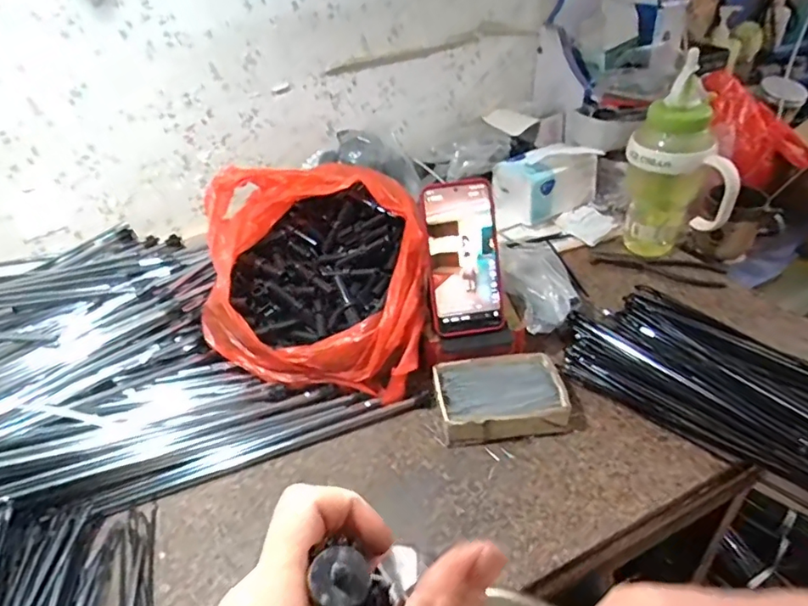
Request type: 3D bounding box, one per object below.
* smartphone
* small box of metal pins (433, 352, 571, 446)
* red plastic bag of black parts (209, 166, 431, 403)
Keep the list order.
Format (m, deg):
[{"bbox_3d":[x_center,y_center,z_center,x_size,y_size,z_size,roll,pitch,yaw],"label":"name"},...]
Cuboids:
[{"bbox_3d":[0.065,-0.048,0.587,0.079,0.163,0.015,-8,8,0],"label":"smartphone"},{"bbox_3d":[0.102,0.100,0.573,0.128,0.039,0.090,-7,37,0],"label":"small box of metal pins"},{"bbox_3d":[-0.097,-0.042,0.631,0.244,0.172,0.234,-2,37,7],"label":"red plastic bag of black parts"}]

